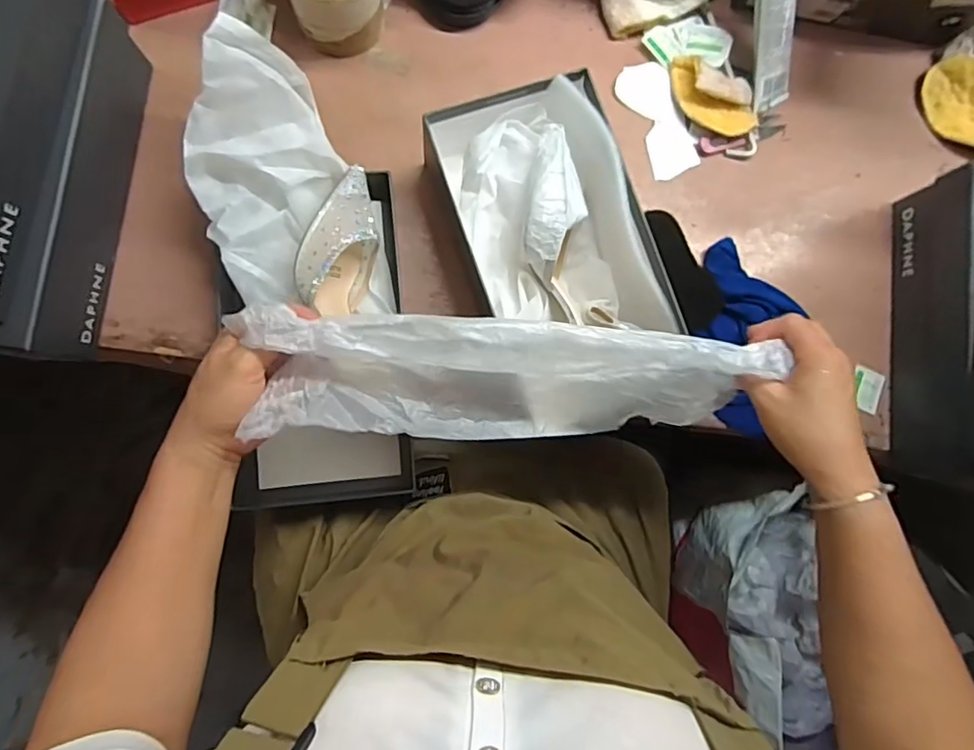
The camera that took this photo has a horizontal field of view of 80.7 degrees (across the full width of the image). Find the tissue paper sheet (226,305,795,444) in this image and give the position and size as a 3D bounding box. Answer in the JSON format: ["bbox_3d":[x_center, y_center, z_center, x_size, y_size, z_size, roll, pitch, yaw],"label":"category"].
[{"bbox_3d":[0.021,0.004,0.416,0.369,0.075,0.087,1,86,-7],"label":"tissue paper sheet"}]

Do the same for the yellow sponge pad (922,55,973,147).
[{"bbox_3d":[0.530,-0.294,0.628,0.067,0.018,0.113,-44,89,15],"label":"yellow sponge pad"}]

